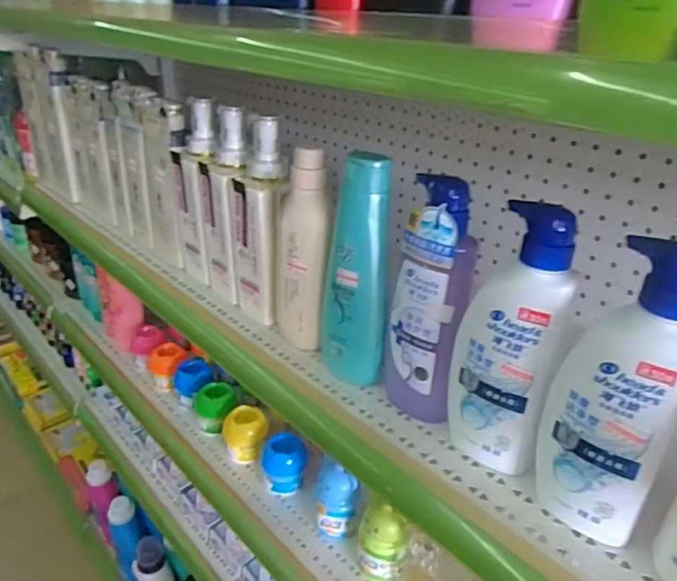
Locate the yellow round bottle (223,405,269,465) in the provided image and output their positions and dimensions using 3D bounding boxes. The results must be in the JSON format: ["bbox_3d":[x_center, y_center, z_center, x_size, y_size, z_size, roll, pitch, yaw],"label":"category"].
[{"bbox_3d":[-0.140,0.218,0.822,0.066,0.063,0.062,1,28,-1],"label":"yellow round bottle"}]

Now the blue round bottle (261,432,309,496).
[{"bbox_3d":[-0.079,0.249,0.777,0.065,0.064,0.054,21,33,32],"label":"blue round bottle"}]

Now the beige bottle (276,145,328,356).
[{"bbox_3d":[-0.039,-0.034,0.558,0.054,0.205,0.054,-1,28,-5],"label":"beige bottle"}]

